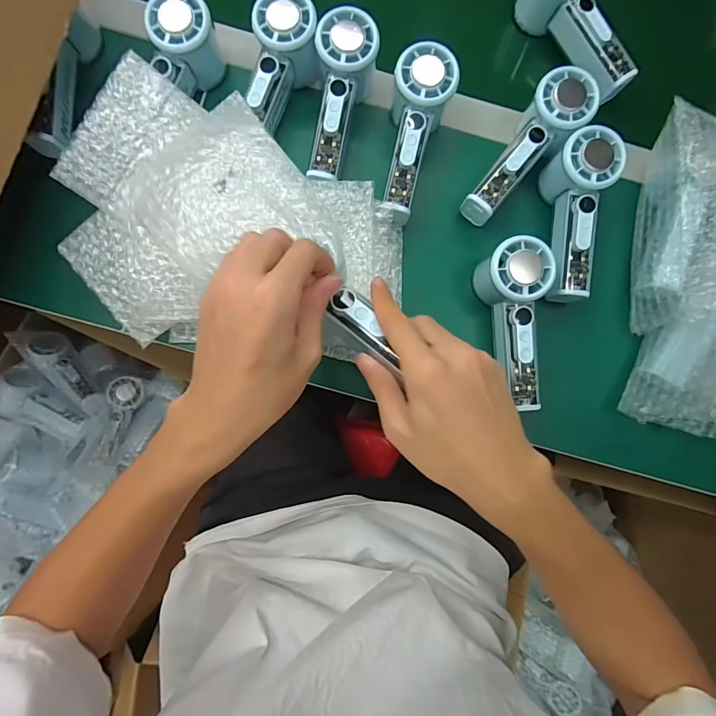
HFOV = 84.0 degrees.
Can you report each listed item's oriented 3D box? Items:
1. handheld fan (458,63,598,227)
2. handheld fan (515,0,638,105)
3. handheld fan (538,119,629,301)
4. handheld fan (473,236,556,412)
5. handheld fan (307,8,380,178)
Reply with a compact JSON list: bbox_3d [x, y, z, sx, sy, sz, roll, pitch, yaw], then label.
[{"bbox_3d":[0.163,-0.201,0.386,0.052,0.047,0.155,39,98,2],"label":"handheld fan"},{"bbox_3d":[0.227,-0.338,0.406,0.045,0.056,0.150,-30,86,-6],"label":"handheld fan"},{"bbox_3d":[0.205,-0.132,0.377,0.055,0.053,0.153,10,83,-2],"label":"handheld fan"},{"bbox_3d":[0.143,-0.031,0.375,0.063,0.056,0.153,-6,96,-4],"label":"handheld fan"},{"bbox_3d":[-0.016,-0.239,0.377,0.053,0.055,0.146,7,83,-3],"label":"handheld fan"}]

